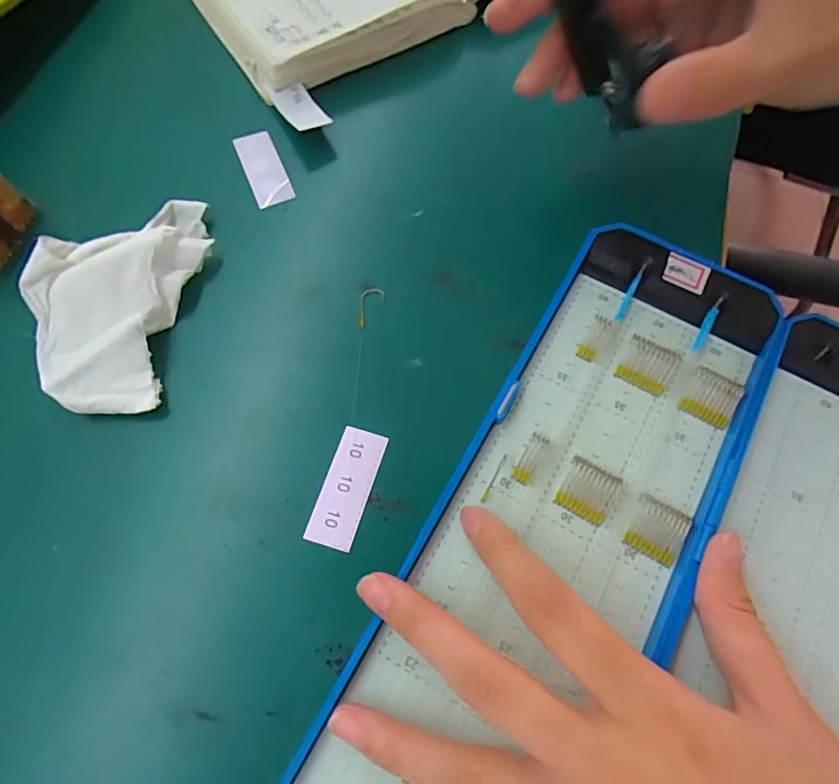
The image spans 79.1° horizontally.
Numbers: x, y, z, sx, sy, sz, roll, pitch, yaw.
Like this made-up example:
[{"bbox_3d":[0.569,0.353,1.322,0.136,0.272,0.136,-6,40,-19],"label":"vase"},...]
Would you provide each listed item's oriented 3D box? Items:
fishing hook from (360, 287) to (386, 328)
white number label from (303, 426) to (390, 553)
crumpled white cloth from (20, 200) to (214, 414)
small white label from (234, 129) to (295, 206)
[{"bbox_3d":[-0.021,-0.038,0.226,0.011,0.004,0.020,1,68,0],"label":"fishing hook"},{"bbox_3d":[-0.028,0.036,0.197,0.018,0.004,0.046,17,70,4],"label":"white number label"},{"bbox_3d":[-0.130,-0.041,0.216,0.062,0.028,0.100,9,69,1],"label":"crumpled white cloth"},{"bbox_3d":[-0.078,-0.112,0.253,0.018,0.004,0.046,-22,71,-9],"label":"small white label"}]

